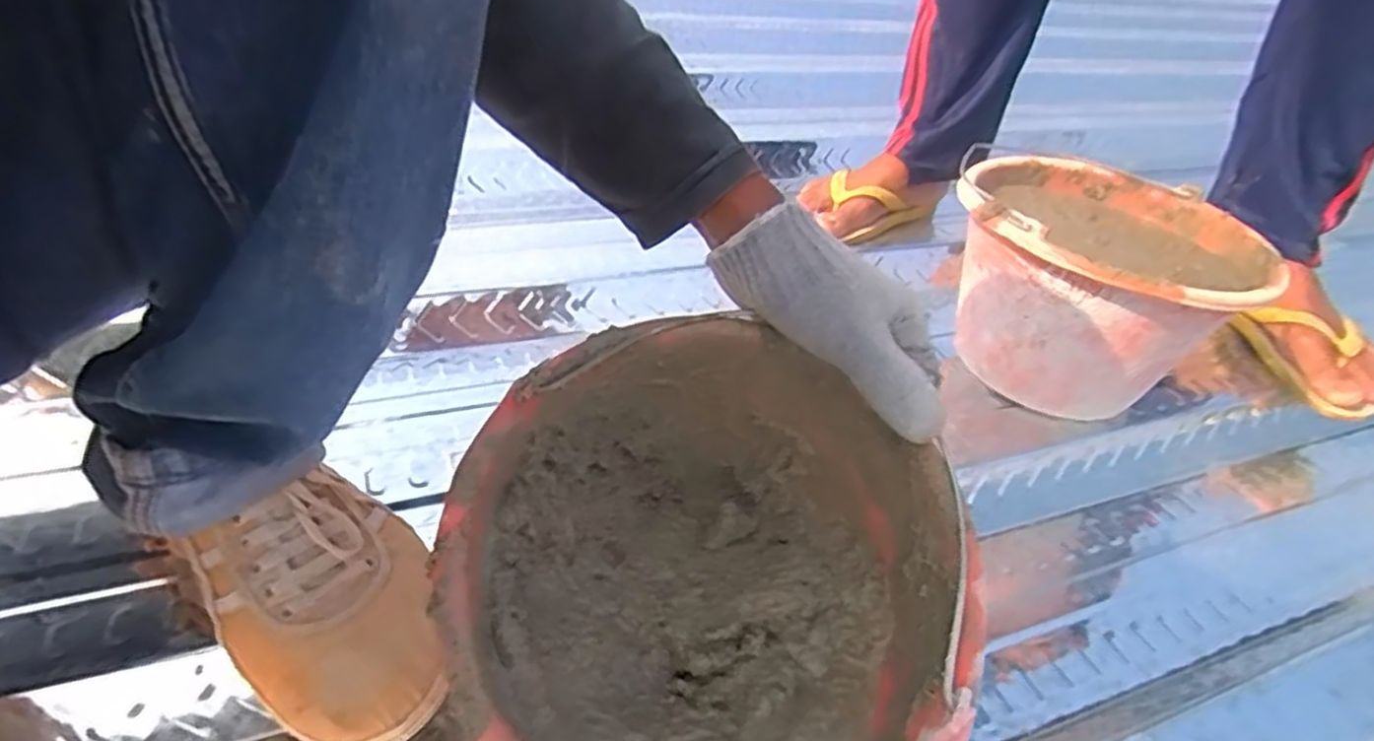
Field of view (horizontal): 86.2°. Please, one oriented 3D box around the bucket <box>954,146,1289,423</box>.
[{"bbox_3d":[0.346,-0.072,0.651,0.227,0.151,0.231,5,37,-4],"label":"bucket"}]

